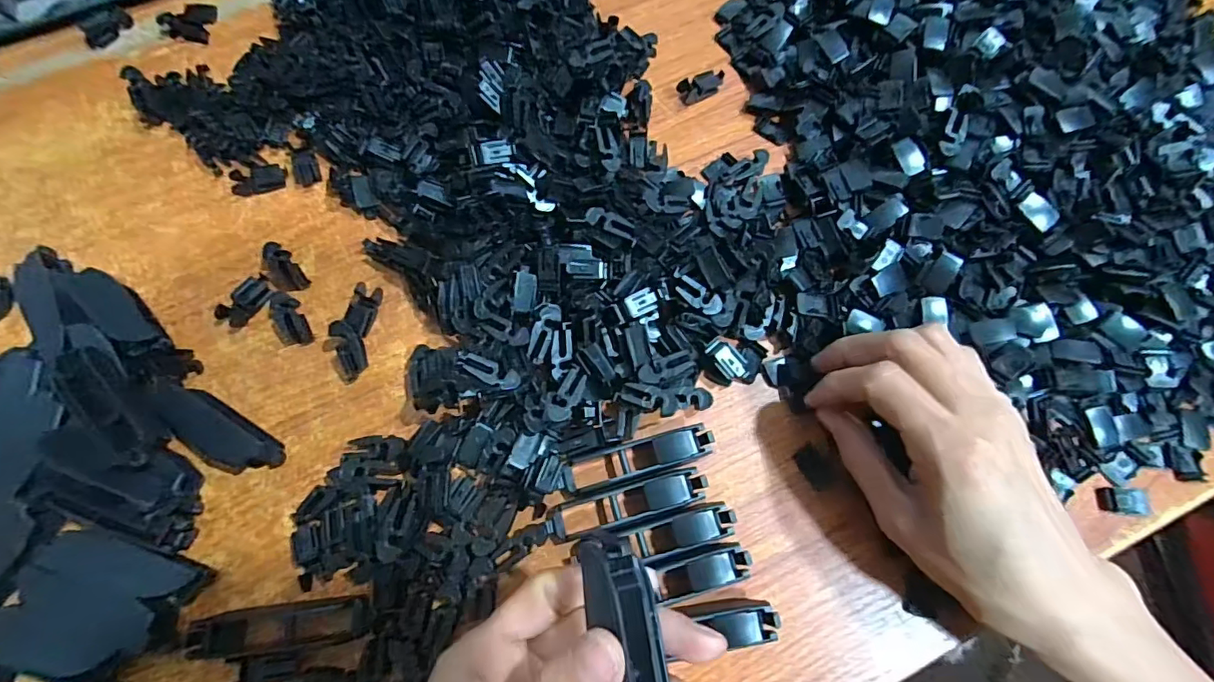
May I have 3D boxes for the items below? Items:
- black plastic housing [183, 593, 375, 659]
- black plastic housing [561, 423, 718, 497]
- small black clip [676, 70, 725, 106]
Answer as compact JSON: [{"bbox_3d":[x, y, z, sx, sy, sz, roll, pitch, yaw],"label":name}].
[{"bbox_3d":[-0.139,0.122,0.223,0.074,0.009,0.018,-8,73,-2],"label":"black plastic housing"},{"bbox_3d":[0.014,0.056,0.248,0.071,0.015,0.016,-15,73,-4],"label":"black plastic housing"},{"bbox_3d":[0.058,-0.155,0.316,0.030,0.009,0.014,-34,75,-9],"label":"small black clip"}]

